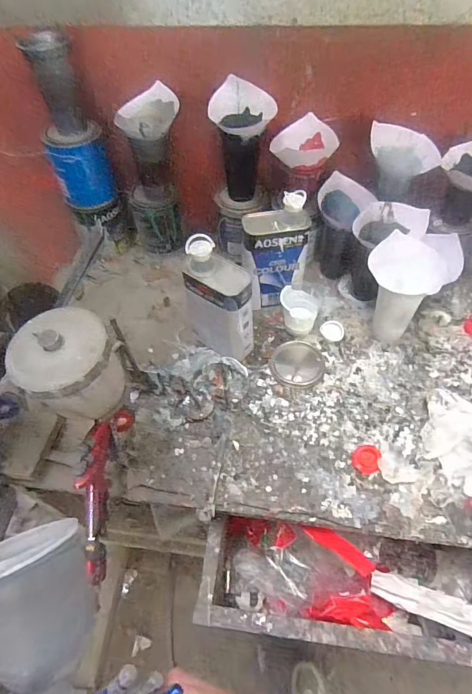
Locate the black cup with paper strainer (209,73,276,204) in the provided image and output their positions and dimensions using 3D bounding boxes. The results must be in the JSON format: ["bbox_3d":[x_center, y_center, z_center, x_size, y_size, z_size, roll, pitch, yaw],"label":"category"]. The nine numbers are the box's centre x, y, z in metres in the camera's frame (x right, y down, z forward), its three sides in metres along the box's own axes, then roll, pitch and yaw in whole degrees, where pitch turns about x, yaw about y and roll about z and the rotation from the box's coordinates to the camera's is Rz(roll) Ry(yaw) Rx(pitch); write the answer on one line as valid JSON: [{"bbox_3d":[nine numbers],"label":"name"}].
[{"bbox_3d":[0.007,-0.374,0.761,0.100,0.180,0.086,-33,60,-20],"label":"black cup with paper strainer"}]

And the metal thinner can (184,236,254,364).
[{"bbox_3d":[-0.028,-0.078,0.689,0.126,0.207,0.067,37,63,24],"label":"metal thinner can"}]

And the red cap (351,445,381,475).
[{"bbox_3d":[0.198,0.170,0.621,0.039,0.015,0.043,13,56,10],"label":"red cap"}]

